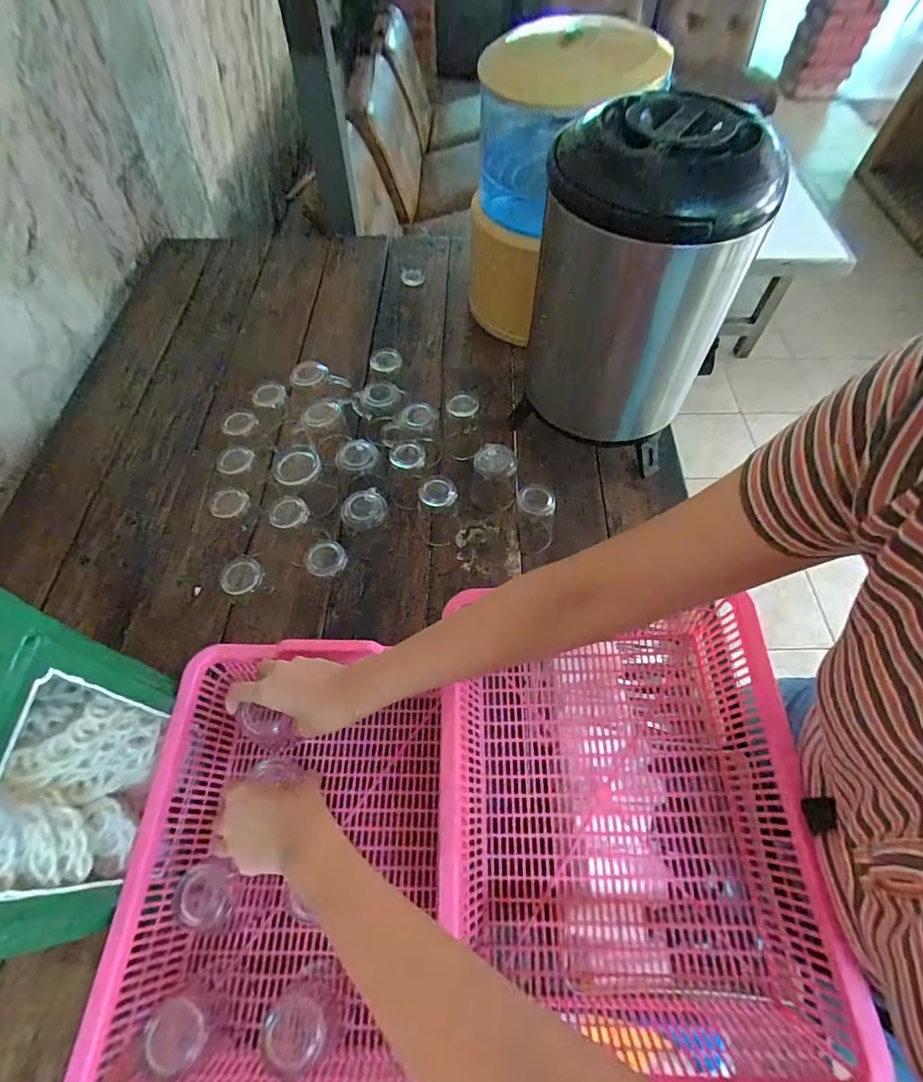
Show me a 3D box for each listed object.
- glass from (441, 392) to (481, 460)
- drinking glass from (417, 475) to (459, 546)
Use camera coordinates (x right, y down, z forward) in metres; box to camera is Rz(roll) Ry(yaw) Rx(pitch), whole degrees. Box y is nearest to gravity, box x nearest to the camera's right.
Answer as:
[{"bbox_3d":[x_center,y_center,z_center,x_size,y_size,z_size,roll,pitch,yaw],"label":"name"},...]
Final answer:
[{"bbox_3d":[0.000,-0.182,0.790,0.055,0.086,0.057,2,60,0],"label":"glass"},{"bbox_3d":[-0.034,-0.044,0.716,0.059,0.086,0.056,-7,60,-5],"label":"drinking glass"}]

